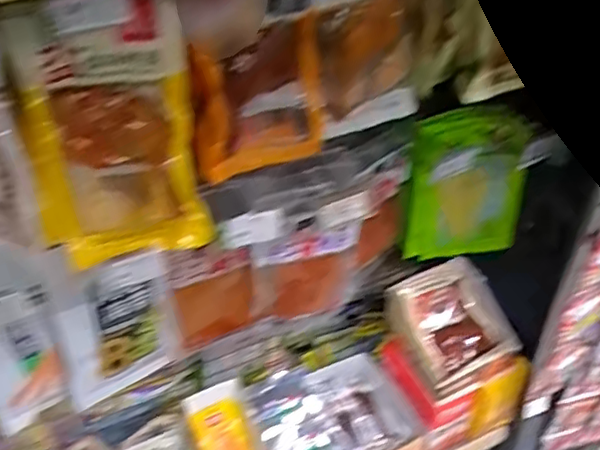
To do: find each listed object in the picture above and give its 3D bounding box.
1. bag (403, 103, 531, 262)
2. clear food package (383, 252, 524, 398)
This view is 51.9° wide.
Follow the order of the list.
[{"bbox_3d":[0.265,-0.052,0.962,0.187,0.270,0.049,-4,34,-3],"label":"bag"},{"bbox_3d":[0.259,0.162,1.060,0.176,0.035,0.186,-27,71,-5],"label":"clear food package"}]

